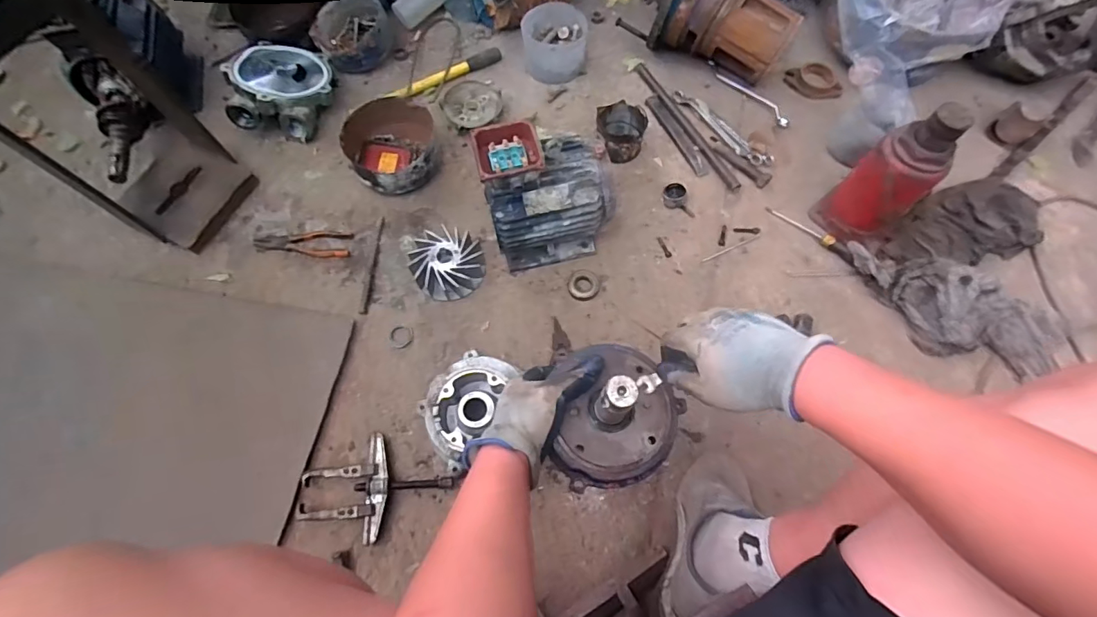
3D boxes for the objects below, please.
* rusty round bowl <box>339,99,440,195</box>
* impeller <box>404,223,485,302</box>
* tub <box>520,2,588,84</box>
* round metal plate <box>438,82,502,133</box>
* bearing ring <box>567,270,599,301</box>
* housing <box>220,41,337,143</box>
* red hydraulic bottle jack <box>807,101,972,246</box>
[{"bbox_3d":[-0.320,-0.328,1.018,0.179,0.091,0.189,0,67,0],"label":"rusty round bowl"},{"bbox_3d":[-0.188,-0.086,0.928,0.134,0.045,0.130,0,67,0],"label":"impeller"},{"bbox_3d":[0.013,-0.607,1.131,0.144,0.091,0.149,0,67,0],"label":"tub"},{"bbox_3d":[-0.170,-0.457,1.099,0.131,0.031,0.118,-20,68,-9],"label":"round metal plate"},{"bbox_3d":[0.067,-0.046,0.929,0.060,0.013,0.055,0,67,0],"label":"bearing ring"},{"bbox_3d":[-0.574,-0.484,1.074,0.188,0.100,0.215,1,67,0],"label":"housing"},{"bbox_3d":[0.595,-0.218,0.854,0.106,0.263,0.131,-38,72,-15],"label":"red hydraulic bottle jack"}]

